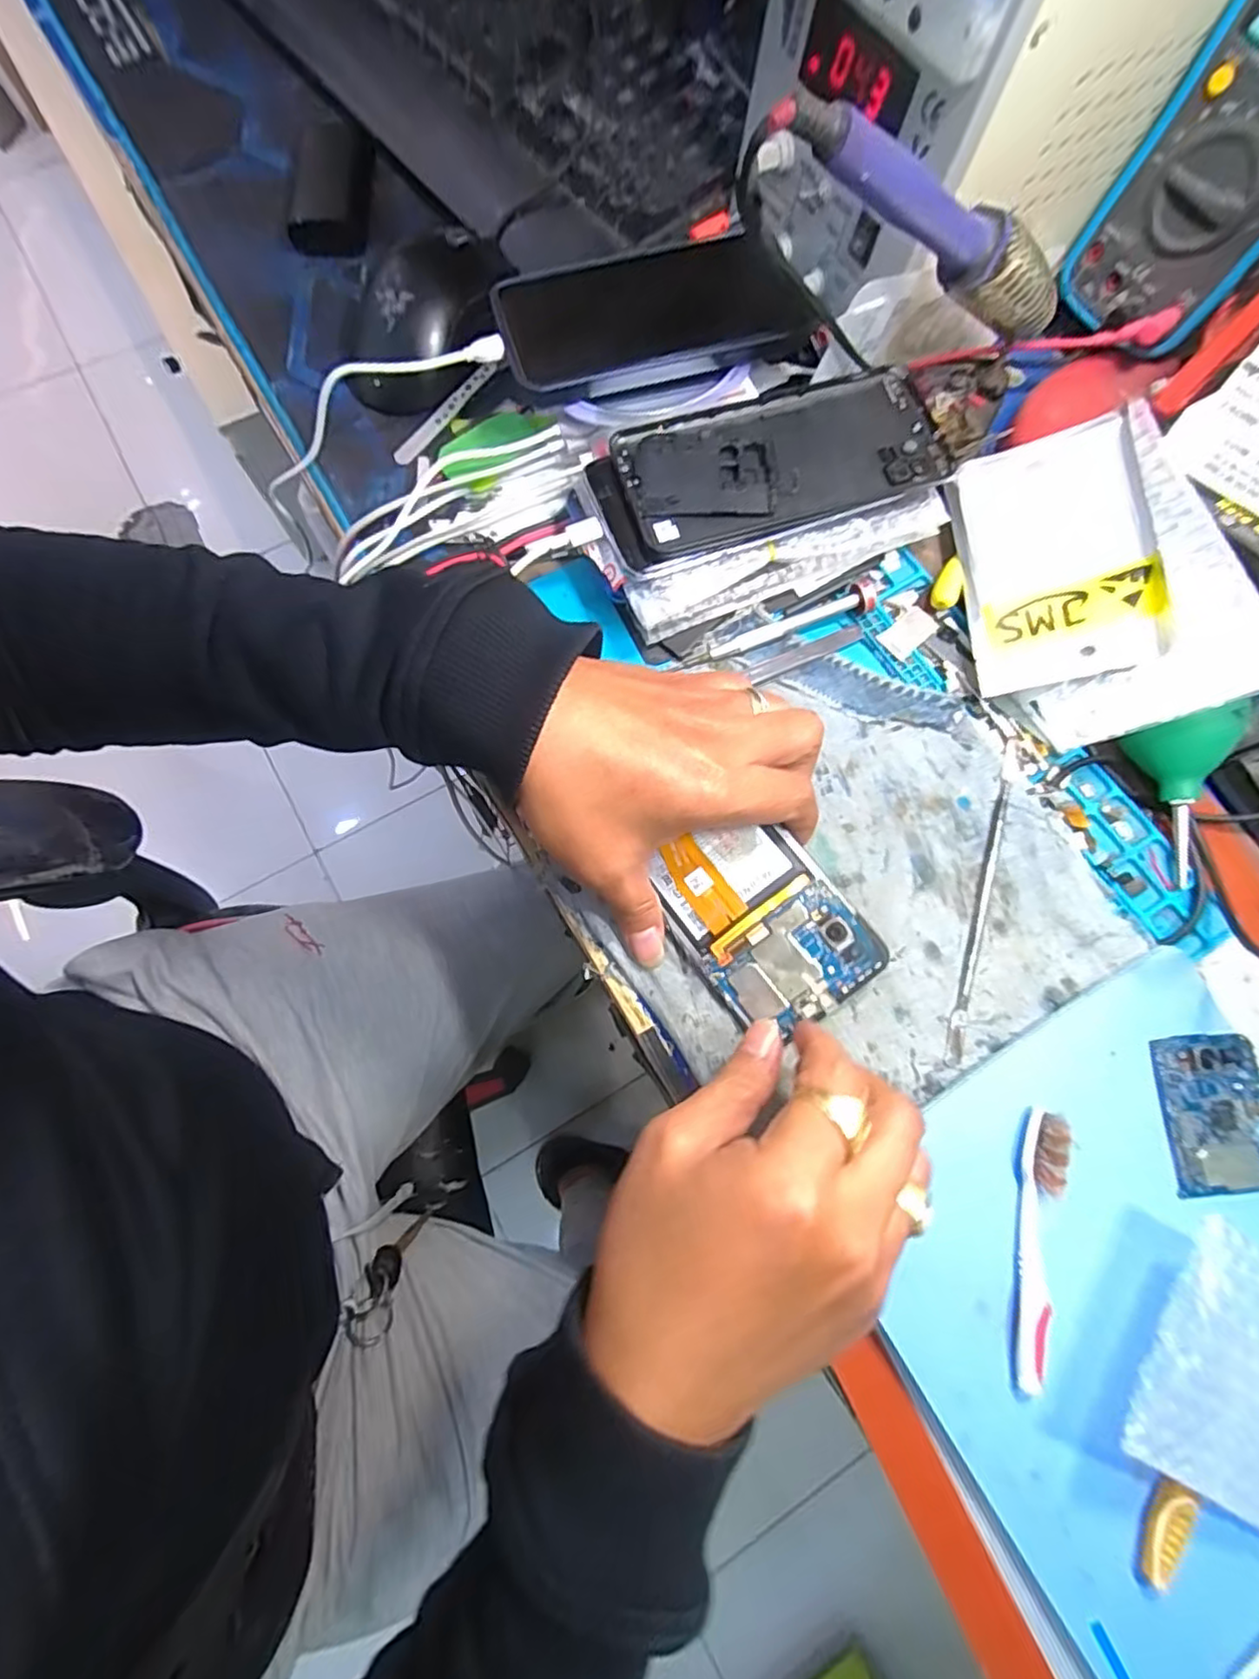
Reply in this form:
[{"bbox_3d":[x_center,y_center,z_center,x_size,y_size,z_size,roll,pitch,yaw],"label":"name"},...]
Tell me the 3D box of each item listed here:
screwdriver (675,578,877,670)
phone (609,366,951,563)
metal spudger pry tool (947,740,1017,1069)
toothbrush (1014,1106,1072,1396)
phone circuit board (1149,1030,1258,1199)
[{"bbox_3d":[0.081,-0.112,0.340,0.105,0.010,0.014,-23,78,-7],"label":"screwdriver"},{"bbox_3d":[0.077,-0.193,0.326,0.164,0.009,0.074,-18,77,-6],"label":"phone"},{"bbox_3d":[0.172,0.028,0.314,0.007,0.004,0.162,17,77,4],"label":"metal spudger pry tool"},{"bbox_3d":[0.171,0.168,0.265,0.014,0.018,0.105,11,76,1],"label":"toothbrush"},{"bbox_3d":[0.259,0.120,0.283,0.047,0.004,0.066,-2,76,-3],"label":"phone circuit board"}]

